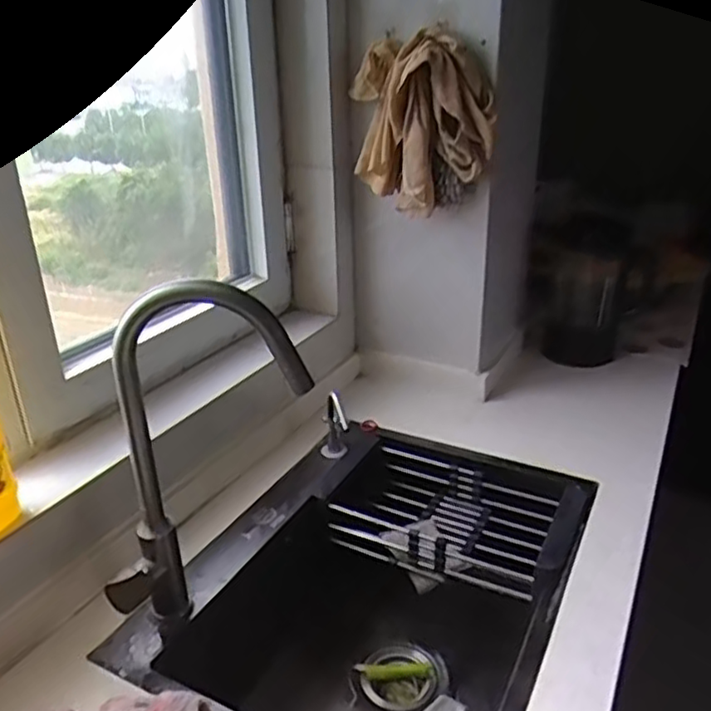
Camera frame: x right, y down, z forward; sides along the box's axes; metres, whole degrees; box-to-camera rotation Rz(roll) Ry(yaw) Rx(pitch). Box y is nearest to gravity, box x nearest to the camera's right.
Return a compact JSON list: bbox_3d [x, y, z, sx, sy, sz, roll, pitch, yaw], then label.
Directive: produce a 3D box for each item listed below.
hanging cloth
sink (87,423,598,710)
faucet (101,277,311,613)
[{"bbox_3d":[0.111,-0.406,1.175,0.272,0.302,0.110,11,28,25],"label":"hanging cloth"},{"bbox_3d":[0.041,0.383,0.969,0.468,0.260,0.635,11,28,26],"label":"sink"},{"bbox_3d":[-0.170,0.129,0.740,0.244,0.428,0.056,-7,25,-11],"label":"faucet"}]

